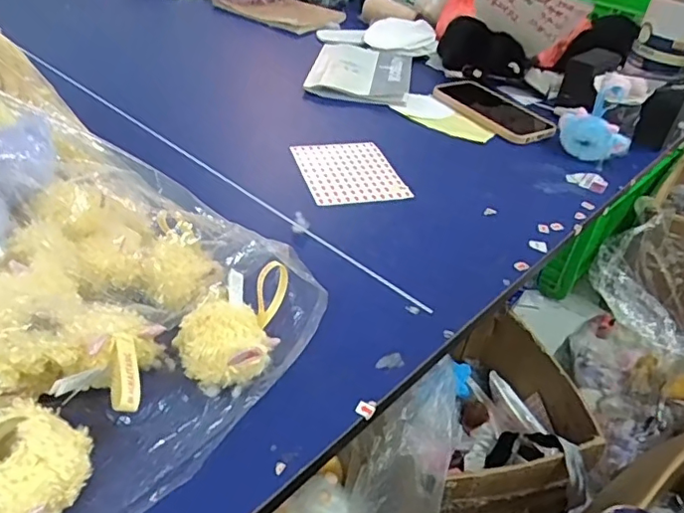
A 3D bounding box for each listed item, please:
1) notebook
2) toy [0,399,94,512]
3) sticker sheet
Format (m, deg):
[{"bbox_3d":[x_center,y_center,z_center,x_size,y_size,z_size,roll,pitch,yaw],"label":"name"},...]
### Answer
[{"bbox_3d":[0.028,-0.276,0.815,0.145,0.015,0.217,9,38,3],"label":"notebook"},{"bbox_3d":[-0.155,0.105,0.271,0.055,0.037,0.065,27,42,22],"label":"toy"},{"bbox_3d":[0.006,-0.093,0.595,0.099,0.005,0.120,-9,42,-16],"label":"sticker sheet"}]

